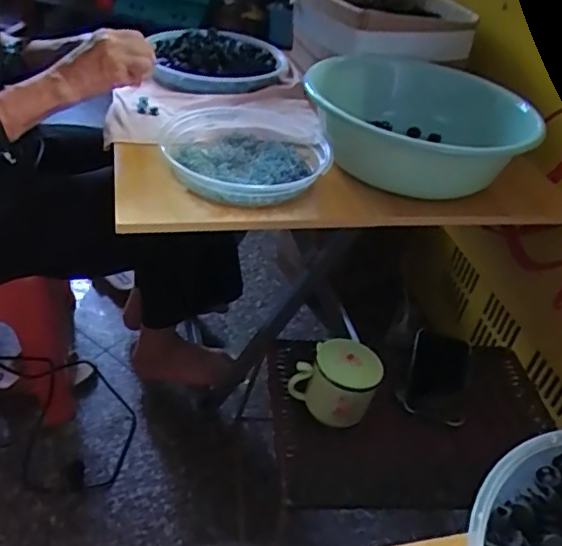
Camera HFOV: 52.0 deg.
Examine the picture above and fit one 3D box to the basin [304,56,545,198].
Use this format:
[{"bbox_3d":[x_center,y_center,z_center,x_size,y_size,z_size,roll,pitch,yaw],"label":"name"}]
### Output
[{"bbox_3d":[0.201,-0.217,0.856,0.304,0.108,0.243,1,39,-9],"label":"basin"}]

